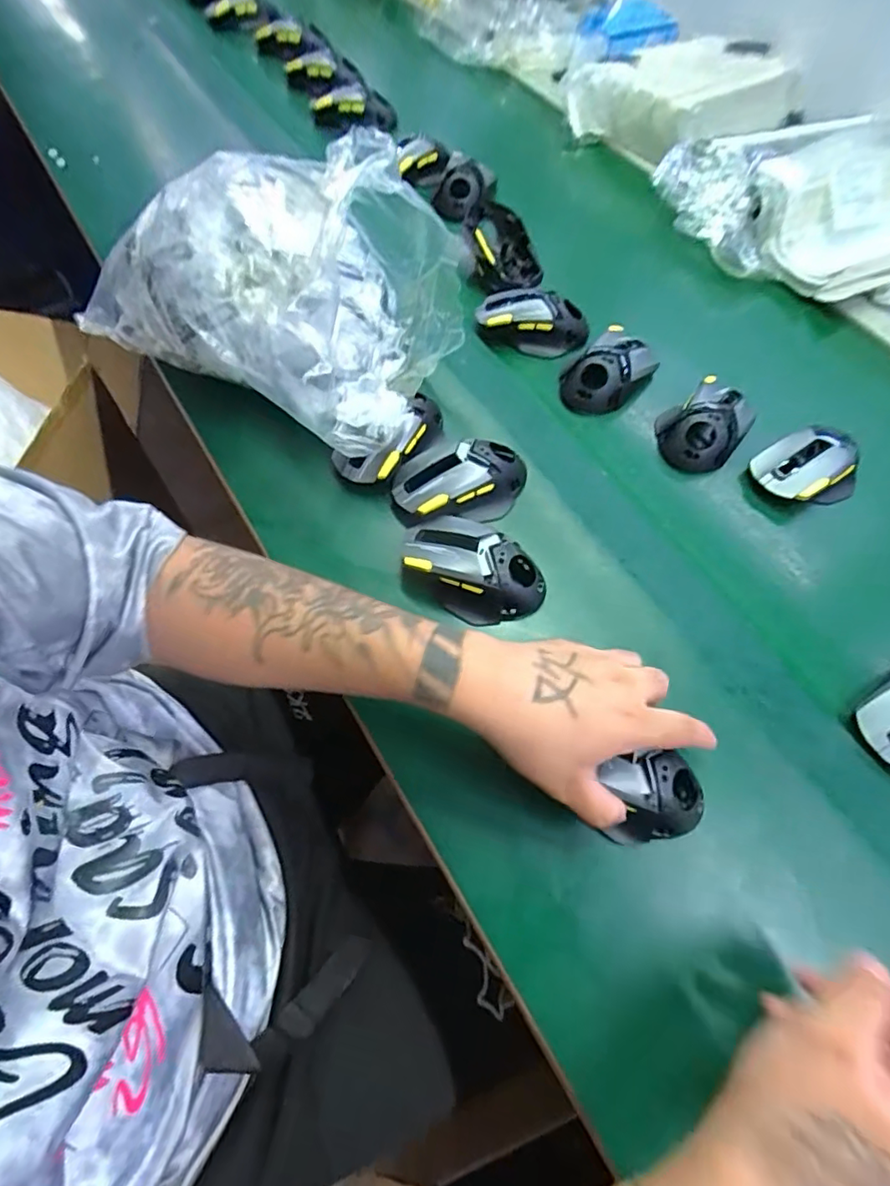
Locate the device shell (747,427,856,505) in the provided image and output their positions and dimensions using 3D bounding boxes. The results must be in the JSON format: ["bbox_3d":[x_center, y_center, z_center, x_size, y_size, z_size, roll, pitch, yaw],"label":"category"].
[{"bbox_3d":[0.331,-0.115,0.506,0.092,0.041,0.063,-15,66,-13],"label":"device shell"}]

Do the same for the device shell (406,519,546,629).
[{"bbox_3d":[0.022,-0.022,0.443,0.121,0.034,0.068,26,66,8],"label":"device shell"}]

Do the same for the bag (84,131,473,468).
[{"bbox_3d":[-0.163,-0.280,0.467,0.347,0.159,0.180,28,66,9],"label":"bag"}]

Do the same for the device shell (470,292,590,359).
[{"bbox_3d":[0.092,-0.285,0.587,0.113,0.048,0.046,17,63,3],"label":"device shell"}]

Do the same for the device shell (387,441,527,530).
[{"bbox_3d":[0.015,-0.096,0.486,0.121,0.039,0.071,-9,66,-8],"label":"device shell"}]

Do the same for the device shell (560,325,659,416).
[{"bbox_3d":[0.162,-0.223,0.557,0.098,0.040,0.071,-40,73,-20],"label":"device shell"}]

